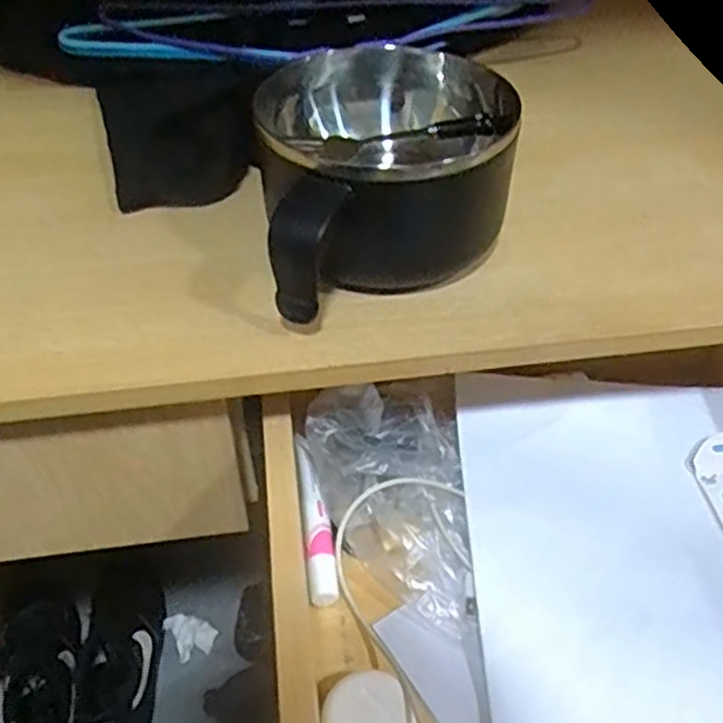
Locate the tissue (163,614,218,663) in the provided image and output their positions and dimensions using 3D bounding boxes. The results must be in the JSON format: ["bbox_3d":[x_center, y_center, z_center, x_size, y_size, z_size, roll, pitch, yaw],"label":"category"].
[{"bbox_3d":[-0.240,0.386,1.026,0.059,0.021,0.067,-26,50,-23],"label":"tissue"}]

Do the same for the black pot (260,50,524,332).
[{"bbox_3d":[0.016,-0.101,0.409,0.140,0.093,0.140,-7,45,-5],"label":"black pot"}]

